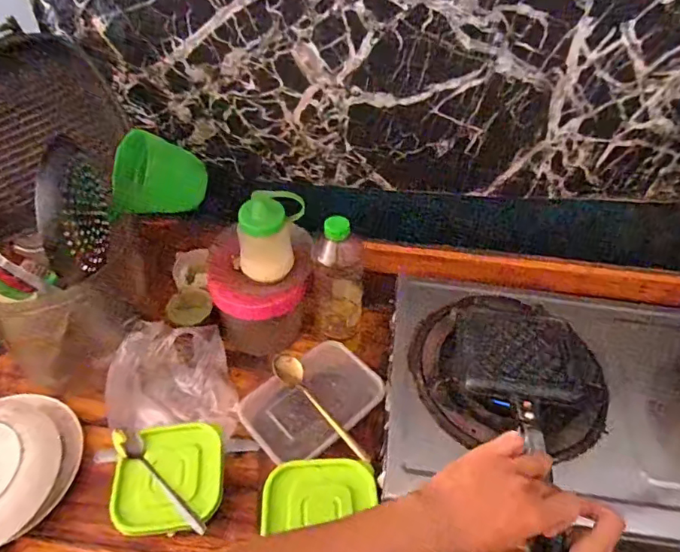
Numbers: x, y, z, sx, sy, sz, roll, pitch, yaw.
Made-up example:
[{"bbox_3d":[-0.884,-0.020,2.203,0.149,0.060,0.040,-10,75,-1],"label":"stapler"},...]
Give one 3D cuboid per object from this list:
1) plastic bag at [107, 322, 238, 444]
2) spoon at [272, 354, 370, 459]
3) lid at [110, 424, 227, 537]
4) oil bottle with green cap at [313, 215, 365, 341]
[{"bbox_3d":[-0.222,0.135,0.698,0.153,0.133,0.136,2,48,-2],"label":"plastic bag"},{"bbox_3d":[-0.025,0.167,0.653,0.034,0.016,0.184,-31,56,-28],"label":"spoon"},{"bbox_3d":[-0.201,0.236,0.595,0.125,0.016,0.120,-4,48,-7],"label":"lid"},{"bbox_3d":[-0.001,0.003,0.725,0.073,0.210,0.062,5,48,2],"label":"oil bottle with green cap"}]

